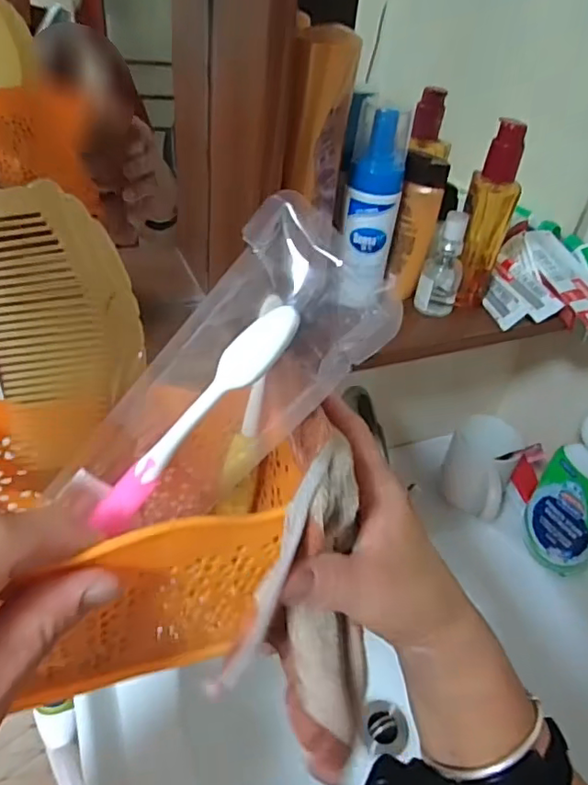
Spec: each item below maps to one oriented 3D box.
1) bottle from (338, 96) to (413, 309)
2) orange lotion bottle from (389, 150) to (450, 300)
[{"bbox_3d":[0.061,-0.143,0.449,0.044,0.147,0.038,11,40,4],"label":"bottle"},{"bbox_3d":[0.102,-0.140,0.476,0.033,0.105,0.041,9,40,2],"label":"orange lotion bottle"}]

